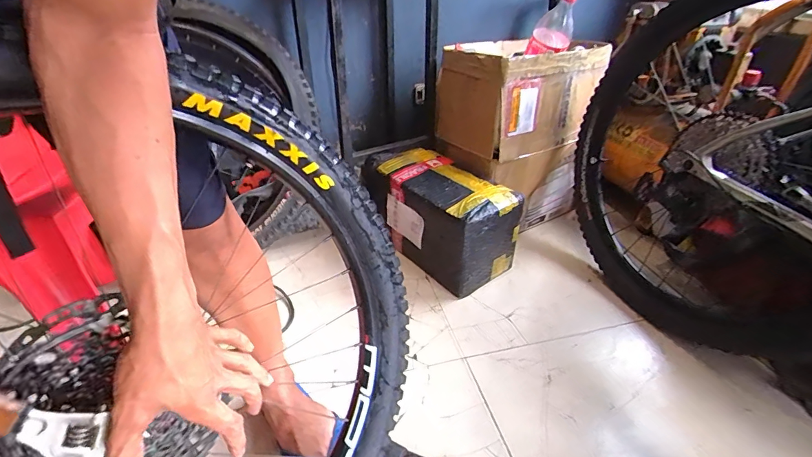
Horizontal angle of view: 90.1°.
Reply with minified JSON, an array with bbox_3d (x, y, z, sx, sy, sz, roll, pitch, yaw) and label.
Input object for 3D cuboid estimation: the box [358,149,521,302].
[{"bbox_3d":[0.091,-0.032,1.082,0.197,0.237,0.370,-25,41,-32],"label":"box"}]

